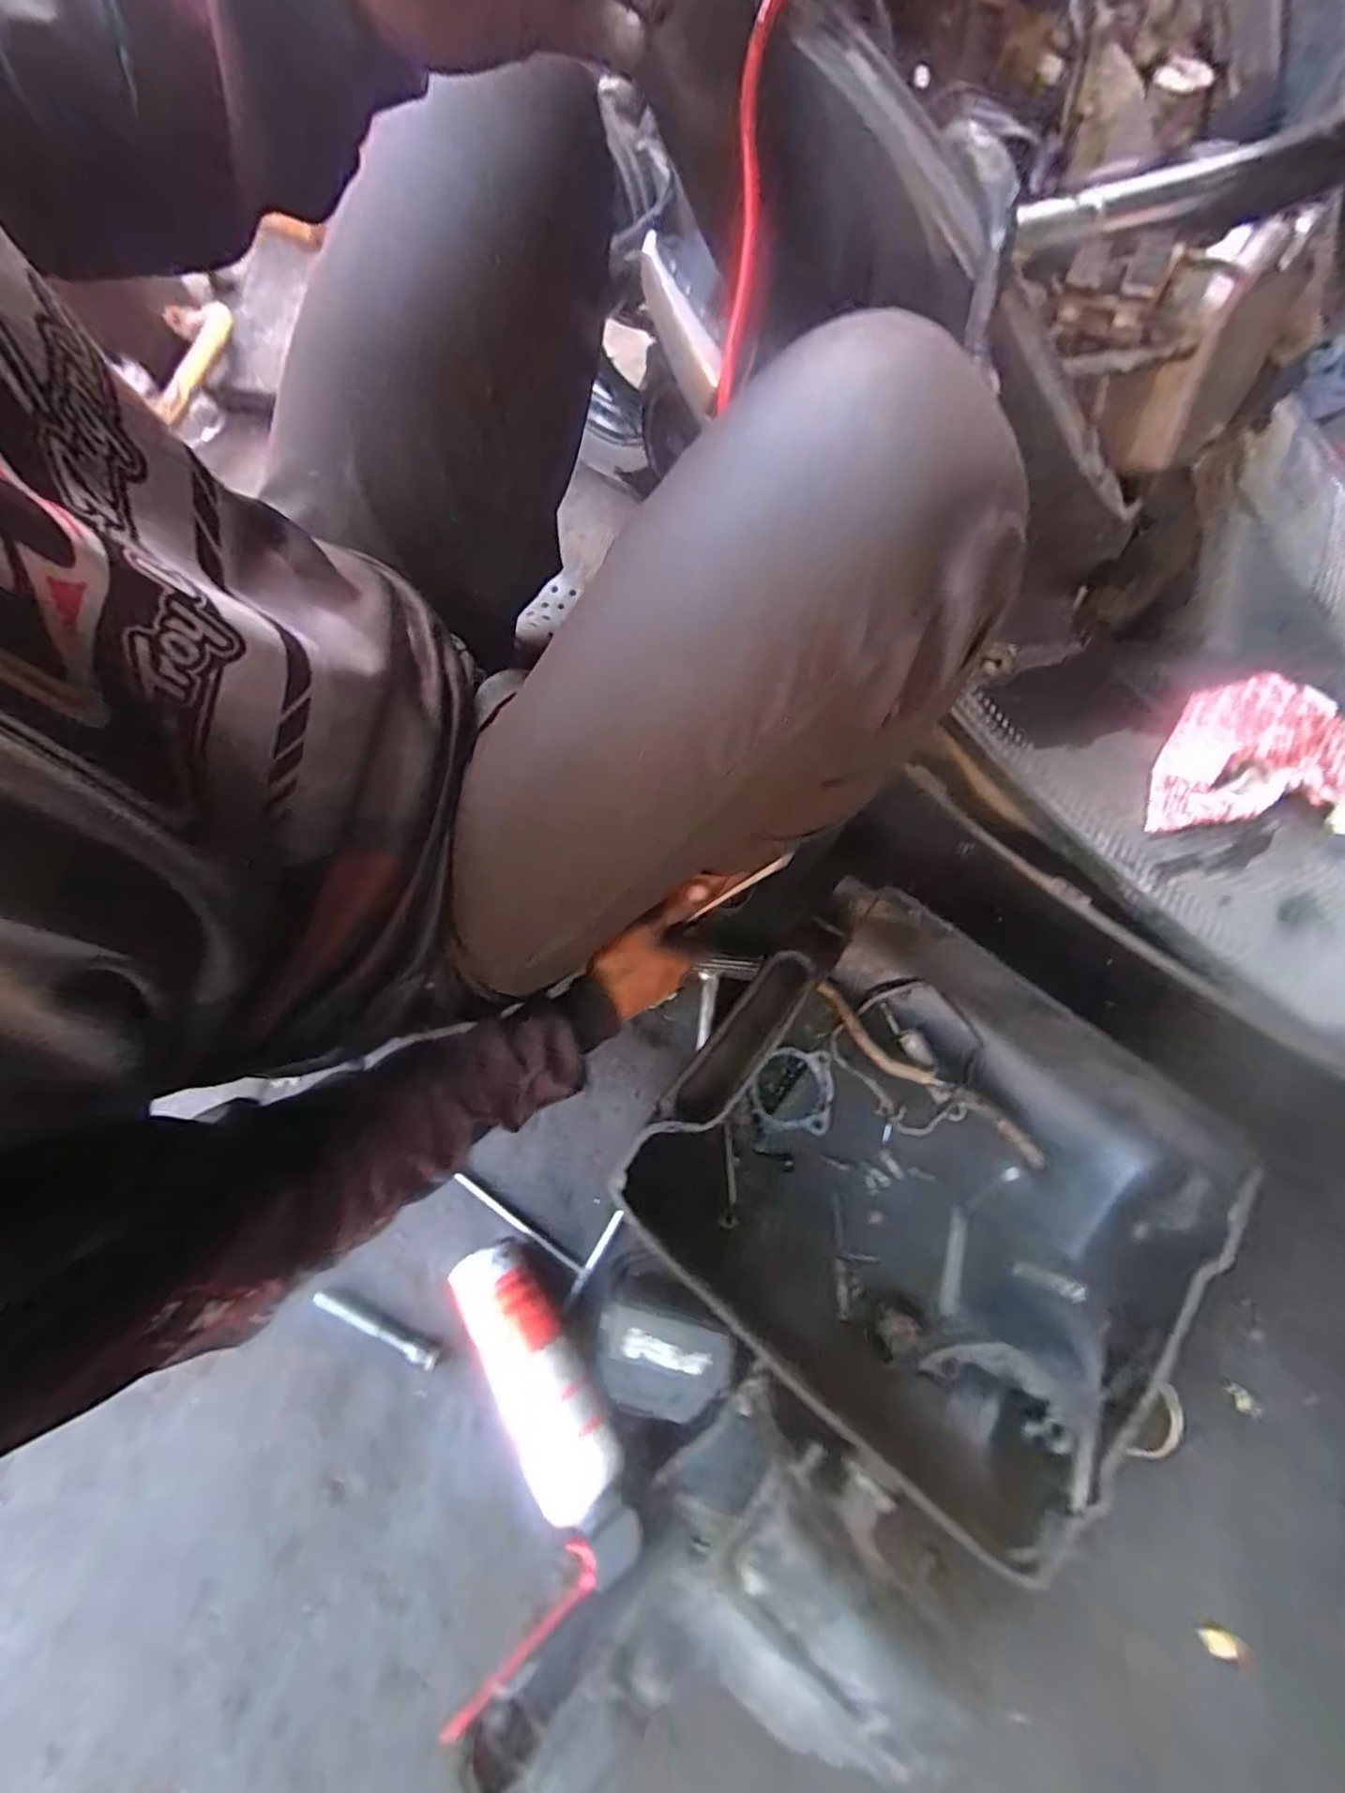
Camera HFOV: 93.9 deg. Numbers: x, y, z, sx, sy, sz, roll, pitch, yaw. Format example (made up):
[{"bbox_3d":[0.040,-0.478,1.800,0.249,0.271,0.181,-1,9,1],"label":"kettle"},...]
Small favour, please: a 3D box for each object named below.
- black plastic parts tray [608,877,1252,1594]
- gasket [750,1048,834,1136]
[{"bbox_3d":[0.210,0.248,0.551,0.404,0.151,0.382,41,79,11],"label":"black plastic parts tray"},{"bbox_3d":[0.122,0.196,0.641,0.081,0.005,0.081,10,74,3],"label":"gasket"}]

